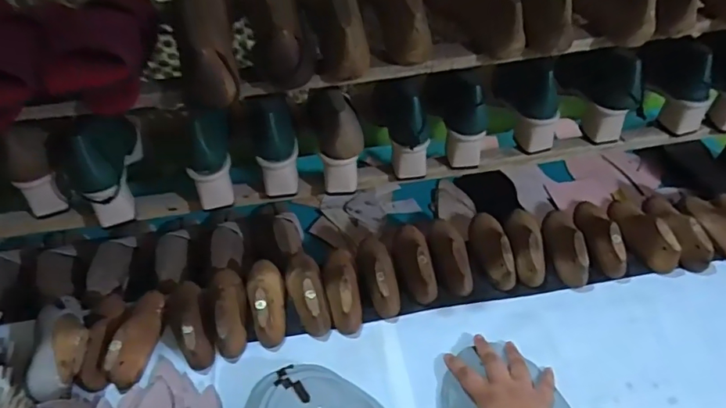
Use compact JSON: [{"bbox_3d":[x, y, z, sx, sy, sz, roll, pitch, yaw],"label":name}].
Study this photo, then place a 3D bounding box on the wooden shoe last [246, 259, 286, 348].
[{"bbox_3d":[-0.137,0.129,0.716,0.050,0.061,0.136,-12,49,-7],"label":"wooden shoe last"}]

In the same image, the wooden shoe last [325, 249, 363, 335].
[{"bbox_3d":[-0.030,0.112,0.725,0.049,0.058,0.138,-9,49,-4],"label":"wooden shoe last"}]

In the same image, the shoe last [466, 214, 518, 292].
[{"bbox_3d":[0.189,0.062,0.756,0.049,0.046,0.130,-4,48,-1],"label":"shoe last"}]

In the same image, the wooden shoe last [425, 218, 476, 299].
[{"bbox_3d":[0.125,0.069,0.759,0.050,0.052,0.142,-9,49,-4],"label":"wooden shoe last"}]

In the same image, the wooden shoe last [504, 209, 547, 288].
[{"bbox_3d":[0.240,0.054,0.758,0.054,0.046,0.137,1,49,4],"label":"wooden shoe last"}]

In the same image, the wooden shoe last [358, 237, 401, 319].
[{"bbox_3d":[0.019,0.095,0.739,0.050,0.054,0.141,-9,49,-5],"label":"wooden shoe last"}]

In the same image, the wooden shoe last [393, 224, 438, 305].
[{"bbox_3d":[0.074,0.079,0.750,0.053,0.050,0.137,-8,49,-4],"label":"wooden shoe last"}]

